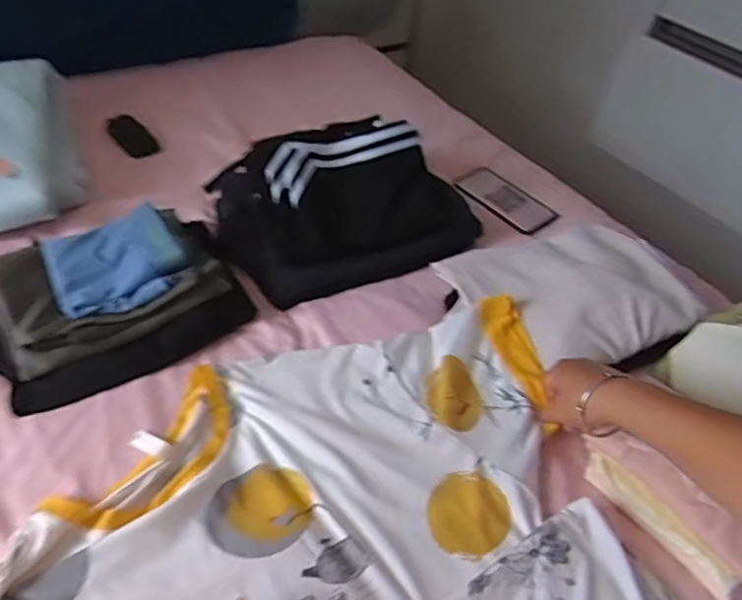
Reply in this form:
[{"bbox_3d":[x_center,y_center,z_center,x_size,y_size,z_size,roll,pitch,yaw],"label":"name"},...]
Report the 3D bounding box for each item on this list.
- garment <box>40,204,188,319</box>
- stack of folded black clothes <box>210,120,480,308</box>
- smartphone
[{"bbox_3d":[-0.292,-0.050,0.699,0.142,0.027,0.132,-18,50,-24],"label":"garment"},{"bbox_3d":[-0.042,-0.154,0.837,0.334,0.113,0.273,-20,51,-24],"label":"stack of folded black clothes"},{"bbox_3d":[0.217,-0.162,0.985,0.086,0.014,0.179,-29,49,-26],"label":"smartphone"}]

